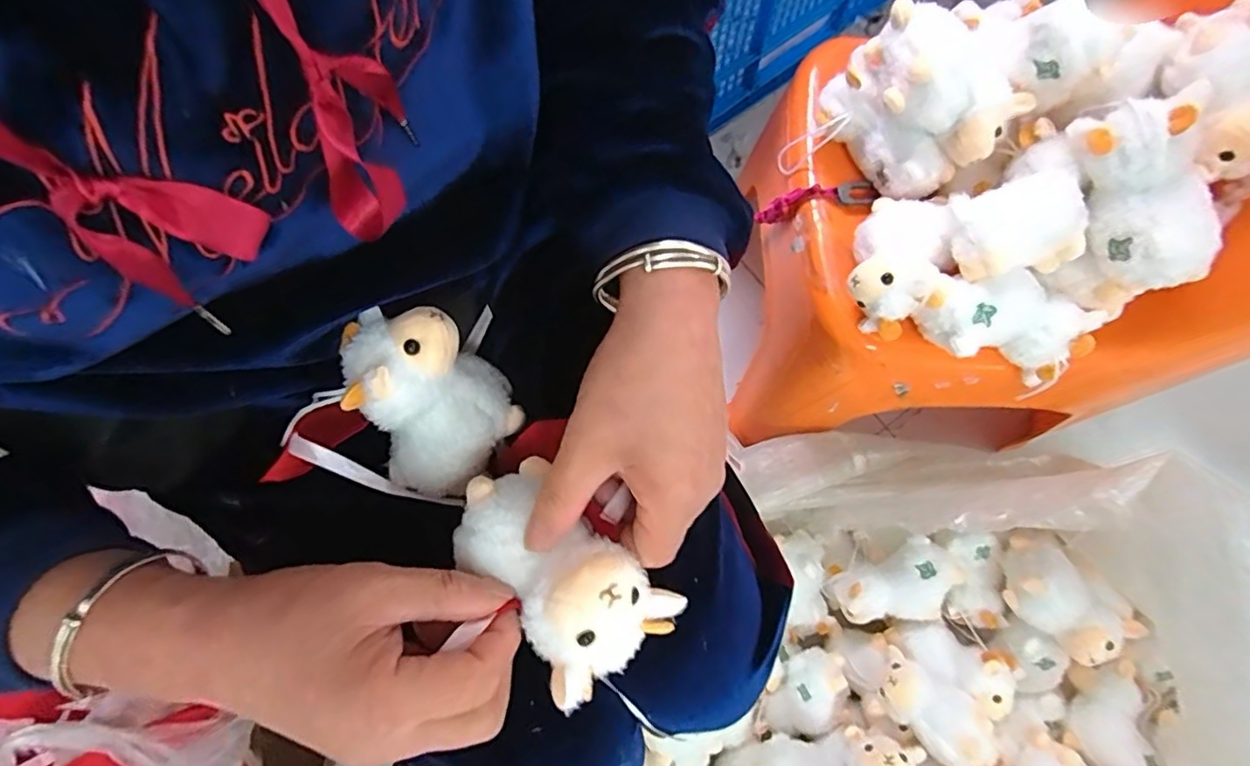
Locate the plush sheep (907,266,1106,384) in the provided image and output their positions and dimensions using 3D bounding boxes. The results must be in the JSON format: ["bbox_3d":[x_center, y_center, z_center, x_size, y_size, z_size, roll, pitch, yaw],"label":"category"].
[{"bbox_3d":[0.290,-0.047,0.464,0.126,0.058,0.065,12,77,3],"label":"plush sheep"}]

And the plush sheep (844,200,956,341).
[{"bbox_3d":[0.212,-0.091,0.474,0.072,0.062,0.107,19,77,5],"label":"plush sheep"}]

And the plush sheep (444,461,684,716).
[{"bbox_3d":[-0.033,0.086,0.280,0.063,0.054,0.110,-40,79,-9],"label":"plush sheep"}]

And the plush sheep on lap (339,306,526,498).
[{"bbox_3d":[-0.105,0.008,0.322,0.076,0.085,0.092,-10,76,-2],"label":"plush sheep on lap"}]

